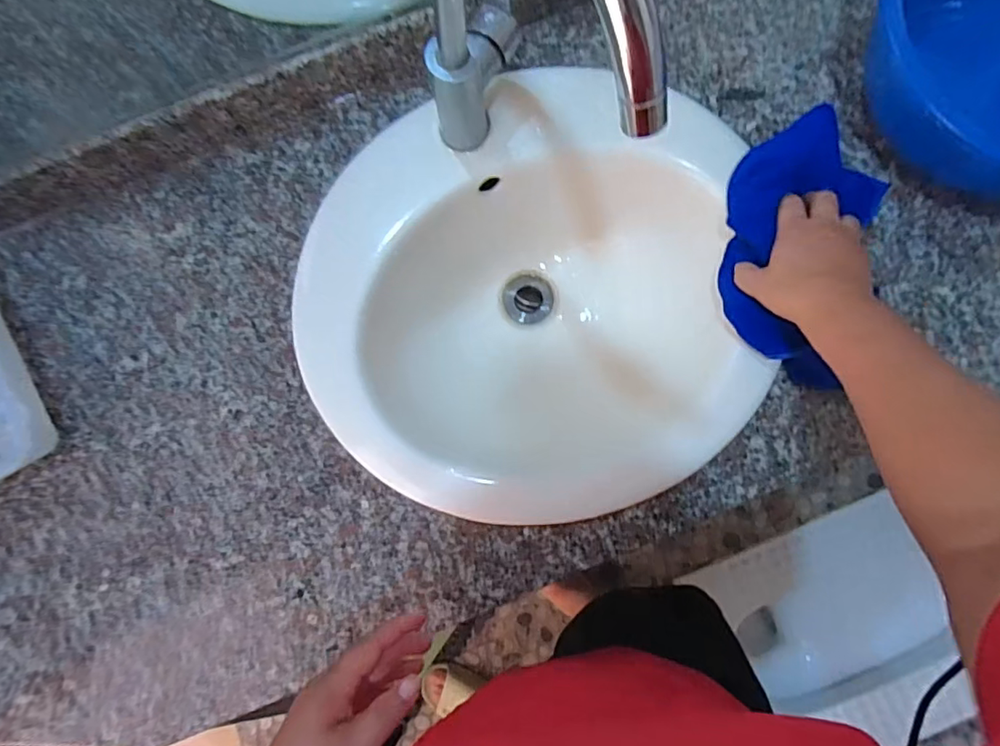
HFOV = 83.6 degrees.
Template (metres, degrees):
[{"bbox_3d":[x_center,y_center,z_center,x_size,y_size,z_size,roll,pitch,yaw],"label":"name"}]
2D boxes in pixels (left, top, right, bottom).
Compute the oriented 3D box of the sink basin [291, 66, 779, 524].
[{"bbox_3d":[0.022,-0.064,0.598,0.419,0.143,0.412,0,82,2],"label":"sink basin"}]

